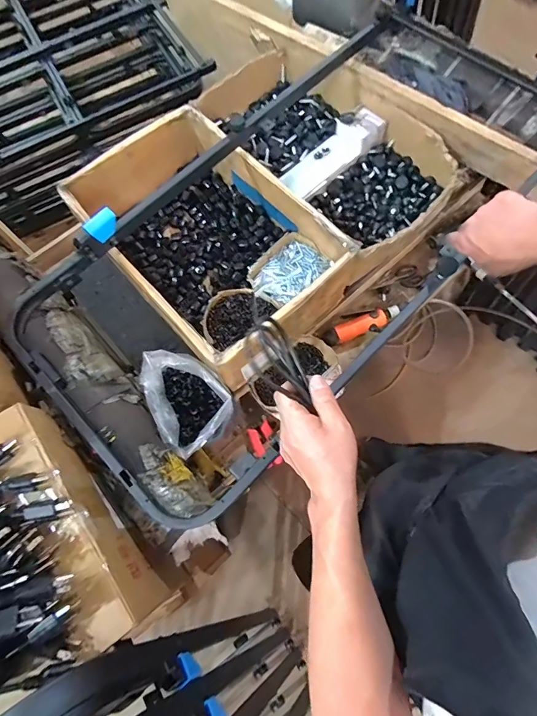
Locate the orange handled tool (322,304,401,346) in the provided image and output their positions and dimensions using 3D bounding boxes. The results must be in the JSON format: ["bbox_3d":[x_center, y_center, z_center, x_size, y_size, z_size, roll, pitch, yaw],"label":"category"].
[{"bbox_3d":[0.207,-0.069,0.859,0.175,0.039,0.048,-19,72,-4],"label":"orange handled tool"}]

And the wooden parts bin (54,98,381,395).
[{"bbox_3d":[-0.122,-0.250,0.814,0.348,0.160,0.531,-39,74,-10],"label":"wooden parts bin"}]

